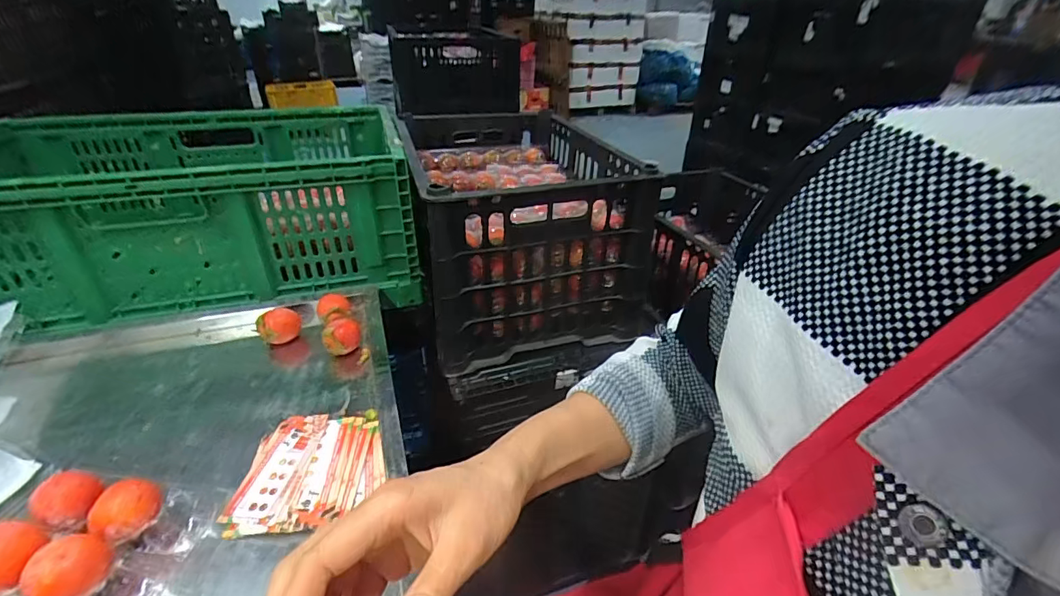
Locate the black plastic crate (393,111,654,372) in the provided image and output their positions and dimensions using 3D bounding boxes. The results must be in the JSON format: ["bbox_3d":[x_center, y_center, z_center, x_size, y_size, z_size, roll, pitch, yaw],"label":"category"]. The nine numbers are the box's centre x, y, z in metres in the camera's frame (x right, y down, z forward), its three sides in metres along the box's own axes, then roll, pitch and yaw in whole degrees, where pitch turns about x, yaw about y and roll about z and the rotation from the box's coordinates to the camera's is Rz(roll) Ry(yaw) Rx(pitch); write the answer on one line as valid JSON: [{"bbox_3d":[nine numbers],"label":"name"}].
[{"bbox_3d":[-0.036,-0.141,0.864,0.337,0.275,0.467,-9,34,-16],"label":"black plastic crate"}]

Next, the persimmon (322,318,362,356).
[{"bbox_3d":[-0.221,0.049,0.561,0.036,0.046,0.043,-1,32,-3],"label":"persimmon"}]

